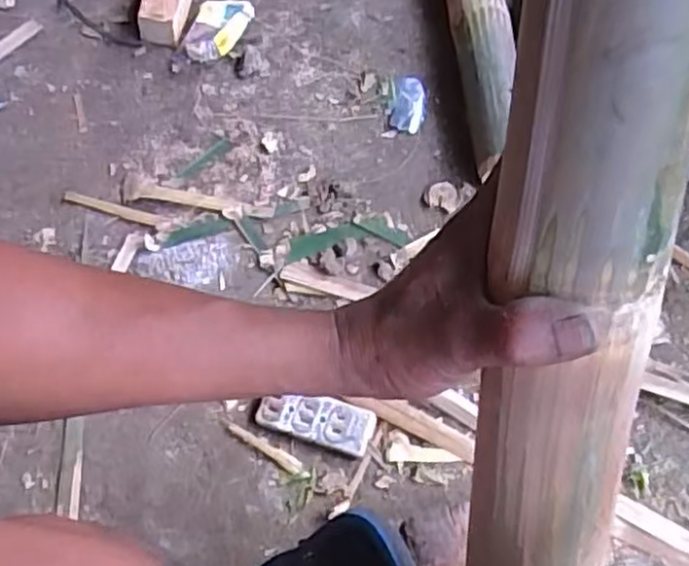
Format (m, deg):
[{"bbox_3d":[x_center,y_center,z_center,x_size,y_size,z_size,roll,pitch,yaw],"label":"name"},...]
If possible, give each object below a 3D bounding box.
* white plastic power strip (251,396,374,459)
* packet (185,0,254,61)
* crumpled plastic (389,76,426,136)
[{"bbox_3d":[-0.026,0.123,0.654,0.106,0.014,0.042,16,63,11],"label":"white plastic power strip"},{"bbox_3d":[-0.159,-0.317,0.898,0.069,0.028,0.100,11,62,8],"label":"packet"},{"bbox_3d":[0.076,-0.215,0.862,0.039,0.010,0.088,5,61,5],"label":"crumpled plastic"}]

